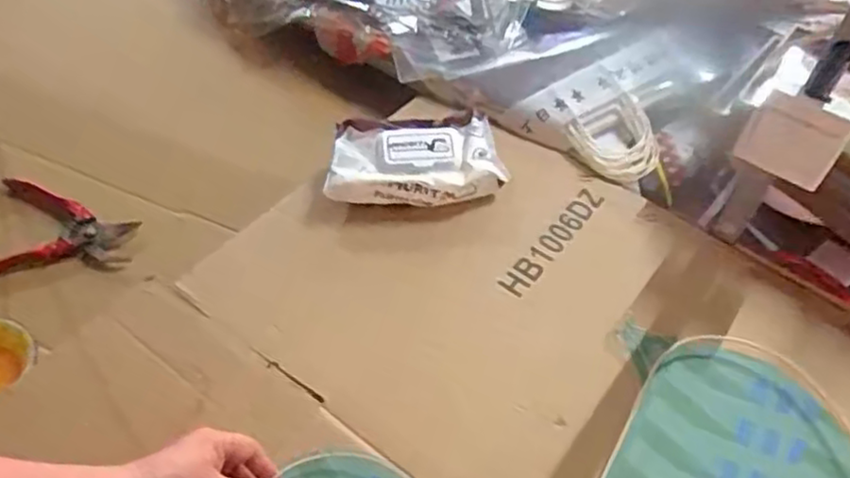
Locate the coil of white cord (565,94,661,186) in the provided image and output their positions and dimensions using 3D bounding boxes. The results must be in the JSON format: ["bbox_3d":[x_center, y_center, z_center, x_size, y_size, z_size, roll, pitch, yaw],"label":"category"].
[{"bbox_3d":[0.243,-0.121,0.869,0.109,0.017,0.109,-1,68,3],"label":"coil of white cord"}]

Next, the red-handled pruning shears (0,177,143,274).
[{"bbox_3d":[-0.429,-0.002,0.806,0.162,0.029,0.154,0,51,-5],"label":"red-handled pruning shears"}]

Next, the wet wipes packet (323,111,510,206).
[{"bbox_3d":[-0.014,-0.096,0.824,0.205,0.045,0.137,-1,48,-6],"label":"wet wipes packet"}]

